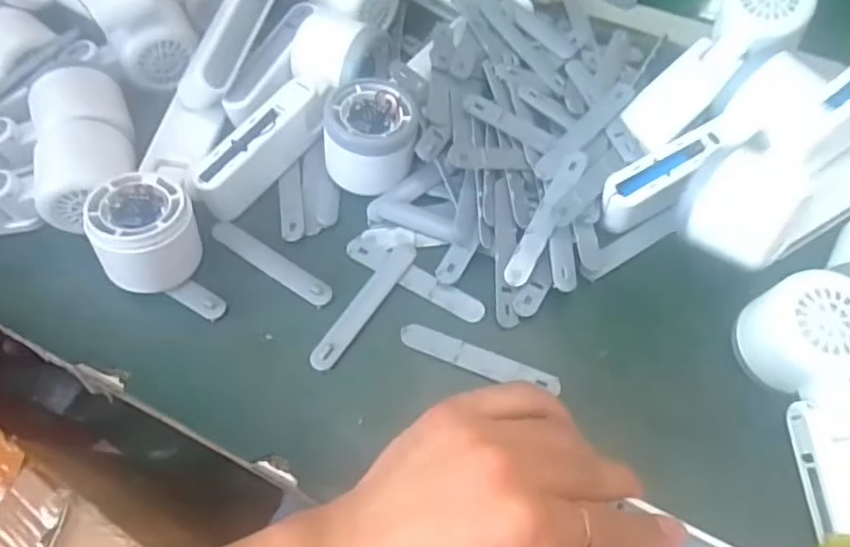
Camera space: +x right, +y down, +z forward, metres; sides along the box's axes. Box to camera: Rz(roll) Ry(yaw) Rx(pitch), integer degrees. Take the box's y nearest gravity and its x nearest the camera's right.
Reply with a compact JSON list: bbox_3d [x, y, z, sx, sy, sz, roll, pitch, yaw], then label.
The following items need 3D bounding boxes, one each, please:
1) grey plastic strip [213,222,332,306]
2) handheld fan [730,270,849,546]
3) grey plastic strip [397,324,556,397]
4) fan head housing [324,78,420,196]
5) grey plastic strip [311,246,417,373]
[{"bbox_3d":[-0.097,-0.008,0.406,0.092,0.004,0.016,31,66,17],"label":"grey plastic strip"},{"bbox_3d":[0.211,0.077,0.320,0.053,0.051,0.153,-8,61,-3],"label":"handheld fan"},{"bbox_3d":[0.030,0.050,0.370,0.094,0.006,0.014,20,63,12],"label":"grey plastic strip"},{"bbox_3d":[-0.036,-0.086,0.416,0.062,0.048,0.060,-1,61,1],"label":"fan head housing"},{"bbox_3d":[-0.037,0.019,0.387,0.016,0.004,0.092,31,66,17],"label":"grey plastic strip"}]

